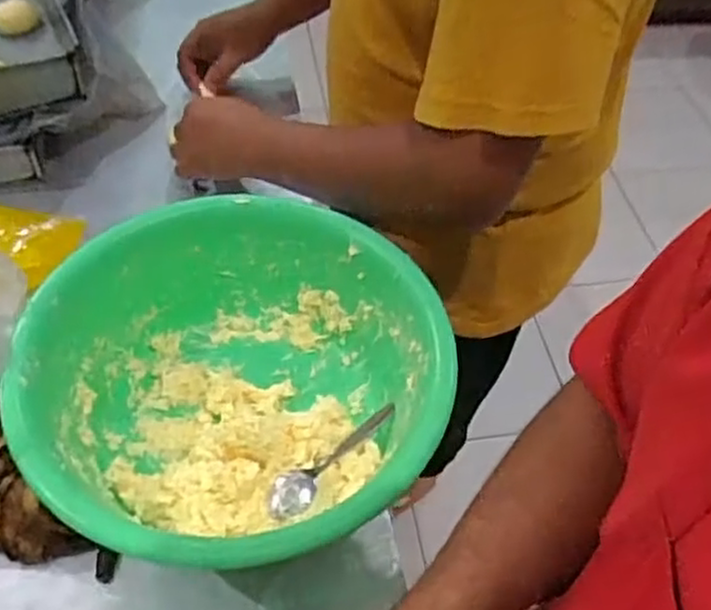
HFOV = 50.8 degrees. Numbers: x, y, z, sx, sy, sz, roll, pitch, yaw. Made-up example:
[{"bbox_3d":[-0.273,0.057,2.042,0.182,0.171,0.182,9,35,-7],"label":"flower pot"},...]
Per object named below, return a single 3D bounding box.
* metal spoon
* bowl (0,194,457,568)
[{"bbox_3d":[-0.019,0.113,0.571,0.031,0.015,0.126,34,56,21],"label":"metal spoon"},{"bbox_3d":[-0.092,0.063,0.585,0.289,0.129,0.303,2,51,-2],"label":"bowl"}]

